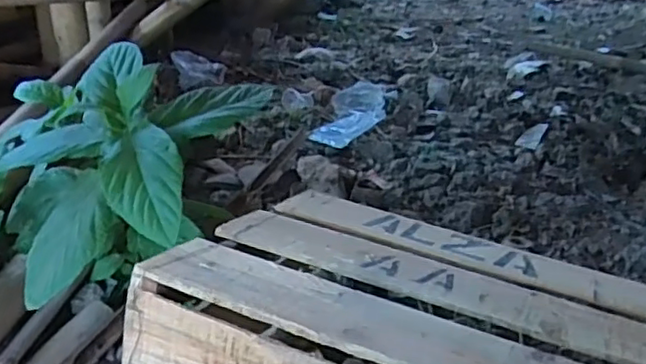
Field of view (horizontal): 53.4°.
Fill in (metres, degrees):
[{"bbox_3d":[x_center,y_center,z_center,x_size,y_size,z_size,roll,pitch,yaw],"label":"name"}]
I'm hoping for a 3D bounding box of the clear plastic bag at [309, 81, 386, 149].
[{"bbox_3d":[0.096,-0.204,1.881,0.160,0.032,0.444,11,32,10],"label":"clear plastic bag"}]

